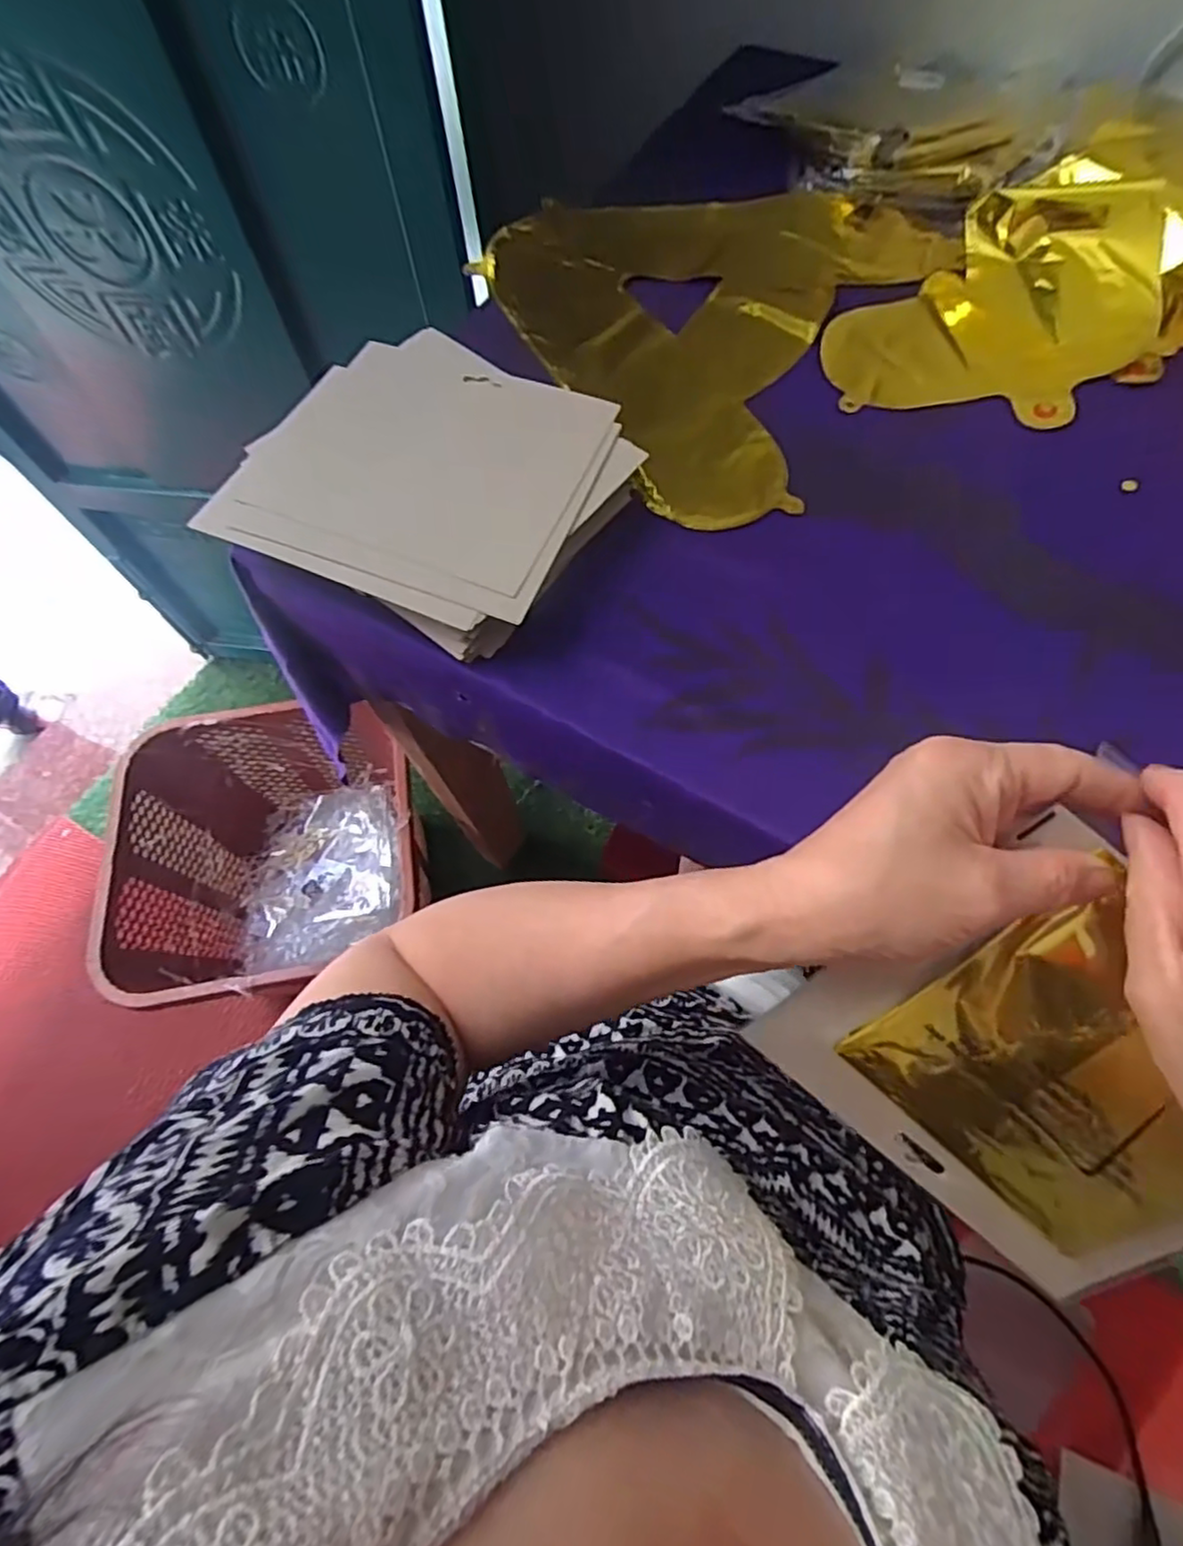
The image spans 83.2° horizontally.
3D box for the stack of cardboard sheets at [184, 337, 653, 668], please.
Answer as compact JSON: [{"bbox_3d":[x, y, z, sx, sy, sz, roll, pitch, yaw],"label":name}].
[{"bbox_3d":[-0.099,-0.183,0.434,0.214,0.042,0.202,25,70,13],"label":"stack of cardboard sheets"}]

